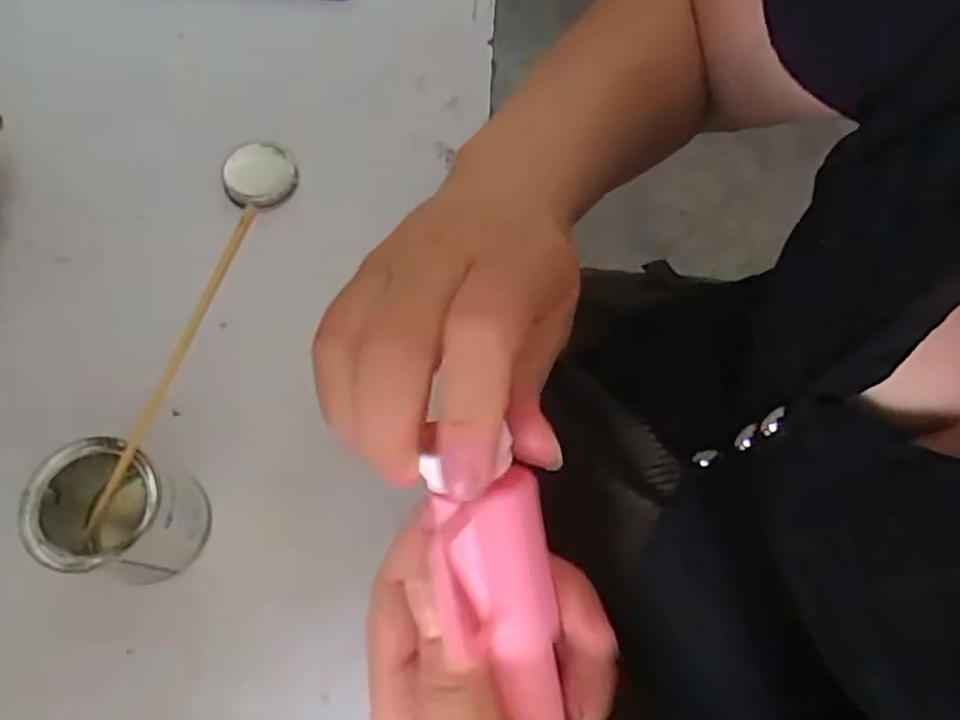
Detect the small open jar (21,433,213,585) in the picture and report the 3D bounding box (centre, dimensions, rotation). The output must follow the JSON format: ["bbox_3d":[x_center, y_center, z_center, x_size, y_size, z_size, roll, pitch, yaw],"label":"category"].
[{"bbox_3d":[-0.153,0.066,0.294,0.055,0.058,0.049,11,68,2],"label":"small open jar"}]

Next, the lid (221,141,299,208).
[{"bbox_3d":[-0.124,-0.105,0.388,0.040,0.012,0.036,-7,68,-6],"label":"lid"}]

